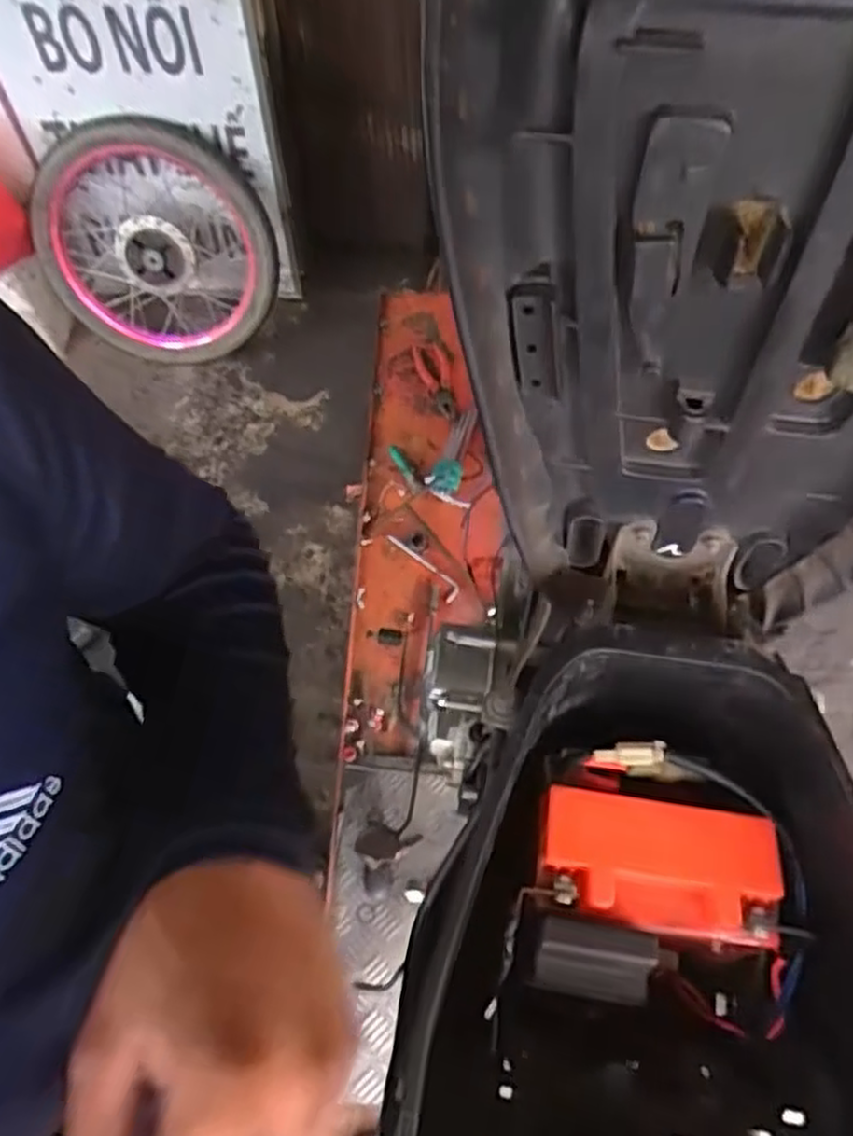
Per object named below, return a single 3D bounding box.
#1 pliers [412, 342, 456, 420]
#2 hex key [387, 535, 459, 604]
[{"bbox_3d":[0.016,-0.339,1.344,0.061,0.031,0.152,-8,64,-4],"label":"pliers"},{"bbox_3d":[-0.002,-0.005,1.192,0.033,0.010,0.153,-37,67,-16],"label":"hex key"}]

